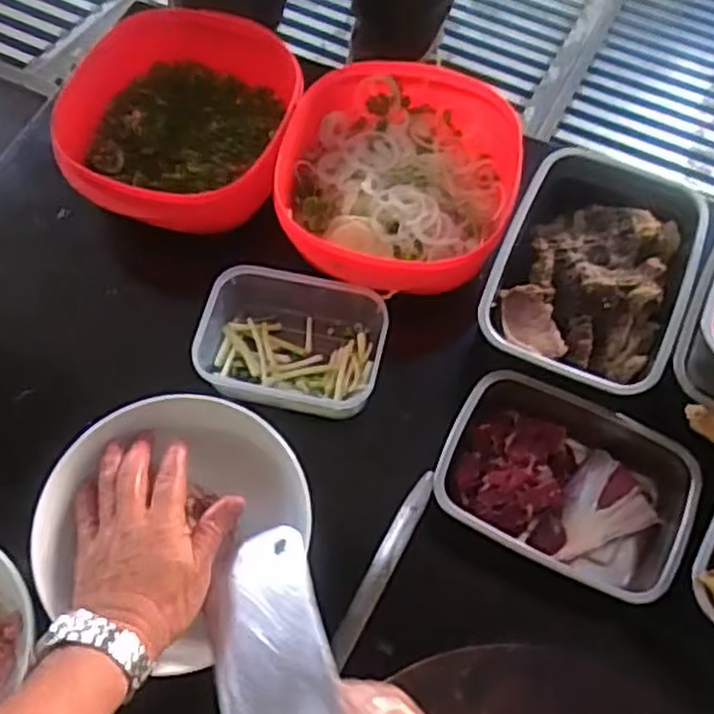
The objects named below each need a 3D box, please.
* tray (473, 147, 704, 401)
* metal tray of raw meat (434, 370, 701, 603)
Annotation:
[{"bbox_3d":[0.196,-0.076,0.619,0.149,0.055,0.213,23,68,10],"label":"tray"},{"bbox_3d":[0.158,0.101,0.585,0.182,0.058,0.132,24,68,11],"label":"metal tray of raw meat"}]

